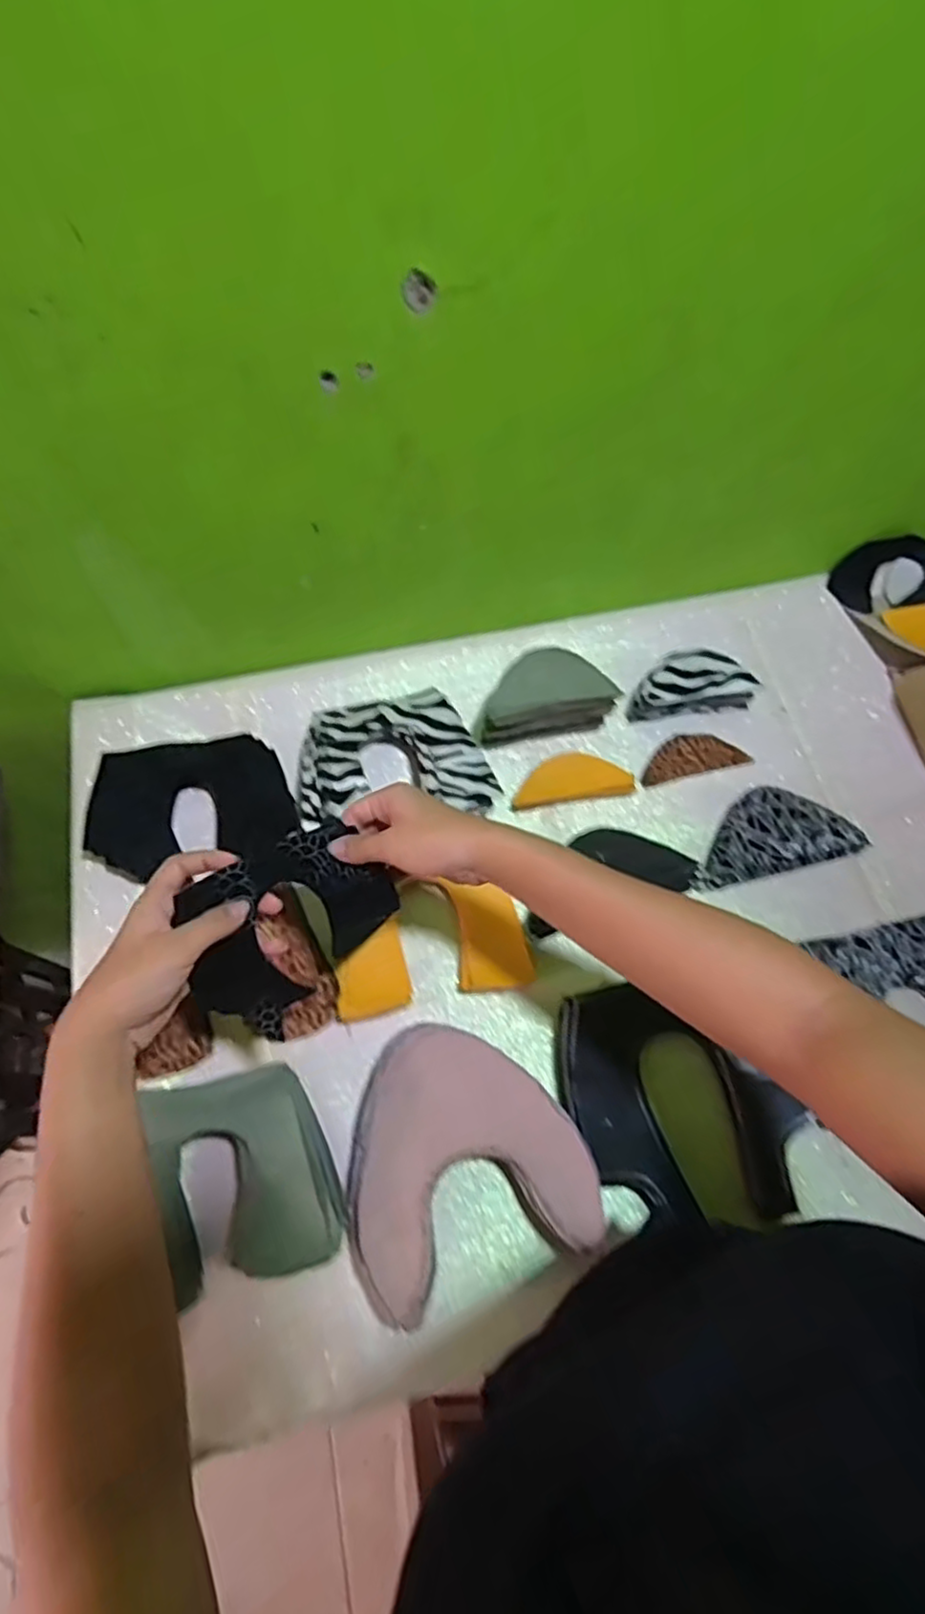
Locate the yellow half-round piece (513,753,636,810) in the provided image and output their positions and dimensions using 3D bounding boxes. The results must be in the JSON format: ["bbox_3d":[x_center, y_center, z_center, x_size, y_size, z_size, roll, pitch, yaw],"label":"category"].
[{"bbox_3d":[0.101,-0.027,0.647,0.105,0.012,0.042,-5,66,-4],"label":"yellow half-round piece"}]

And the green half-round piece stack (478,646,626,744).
[{"bbox_3d":[0.076,-0.101,0.656,0.125,0.070,0.058,-7,66,-5],"label":"green half-round piece stack"}]

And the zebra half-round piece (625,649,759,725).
[{"bbox_3d":[0.219,-0.118,0.678,0.121,0.045,0.053,-11,67,-7],"label":"zebra half-round piece"}]

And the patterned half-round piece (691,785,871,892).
[{"bbox_3d":[0.271,0.023,0.633,0.153,0.023,0.074,-14,67,-8],"label":"patterned half-round piece"}]

